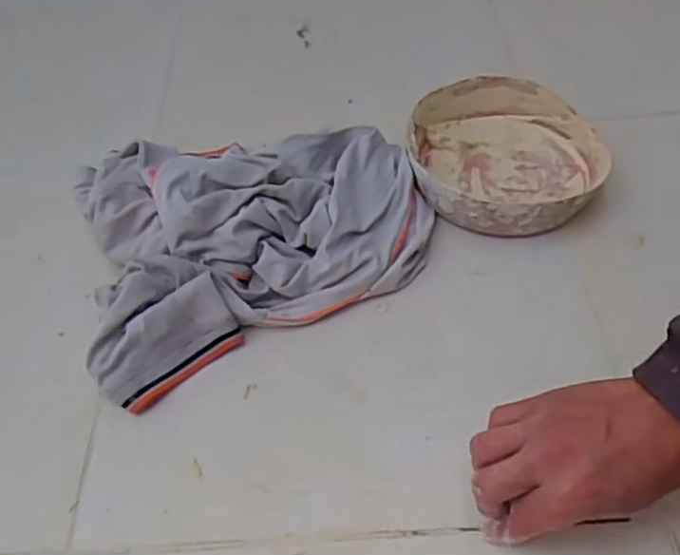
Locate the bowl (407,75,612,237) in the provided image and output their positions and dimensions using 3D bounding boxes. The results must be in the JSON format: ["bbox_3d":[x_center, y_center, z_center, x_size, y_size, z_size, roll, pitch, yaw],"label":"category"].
[{"bbox_3d":[0.156,-0.113,0.628,0.173,0.052,0.175,-3,51,4],"label":"bowl"}]

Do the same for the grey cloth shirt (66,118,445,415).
[{"bbox_3d":[-0.069,-0.037,0.574,0.302,0.079,0.234,-13,51,-4],"label":"grey cloth shirt"}]

